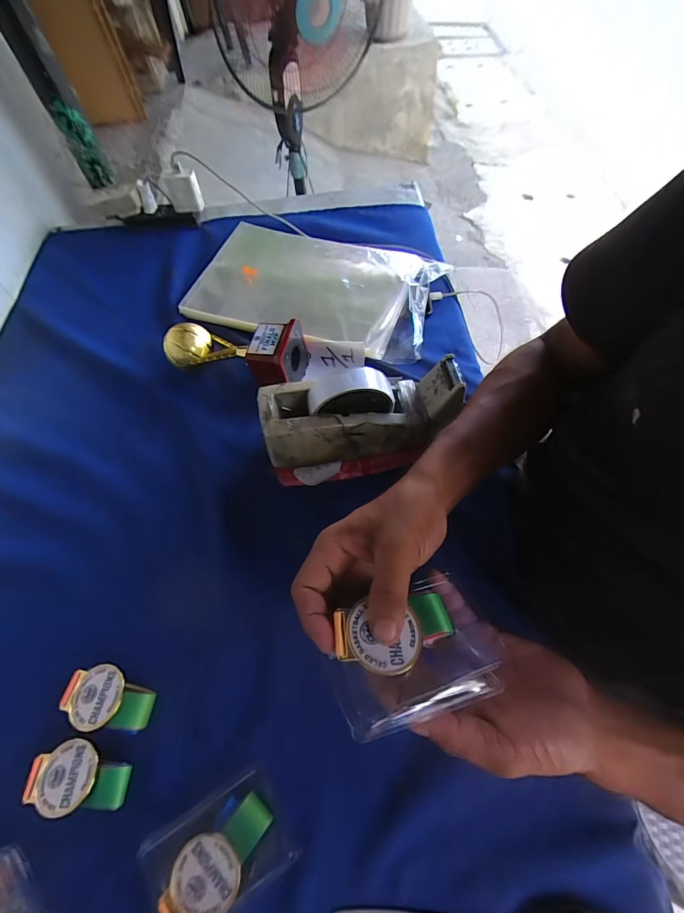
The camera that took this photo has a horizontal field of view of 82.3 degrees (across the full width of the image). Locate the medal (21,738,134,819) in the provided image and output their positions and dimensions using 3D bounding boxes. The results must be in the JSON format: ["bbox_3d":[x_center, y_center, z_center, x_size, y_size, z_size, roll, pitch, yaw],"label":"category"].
[{"bbox_3d":[-0.217,0.265,0.324,0.078,0.015,0.047,3,63,5],"label":"medal"}]

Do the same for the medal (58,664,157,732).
[{"bbox_3d":[-0.208,0.214,0.349,0.077,0.016,0.047,3,63,6],"label":"medal"}]

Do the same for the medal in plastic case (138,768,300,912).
[{"bbox_3d":[-0.093,0.298,0.296,0.102,0.015,0.065,-27,64,-10],"label":"medal in plastic case"}]

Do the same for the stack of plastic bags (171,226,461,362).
[{"bbox_3d":[-0.039,-0.254,0.579,0.345,0.032,0.201,16,65,12],"label":"stack of plastic bags"}]

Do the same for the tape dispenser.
[{"bbox_3d":[0.022,-0.038,0.404,0.203,0.105,0.085,-15,62,-4],"label":"tape dispenser"}]

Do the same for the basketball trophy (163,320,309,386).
[{"bbox_3d":[-0.137,-0.138,0.504,0.173,0.059,0.080,12,64,10],"label":"basketball trophy"}]

